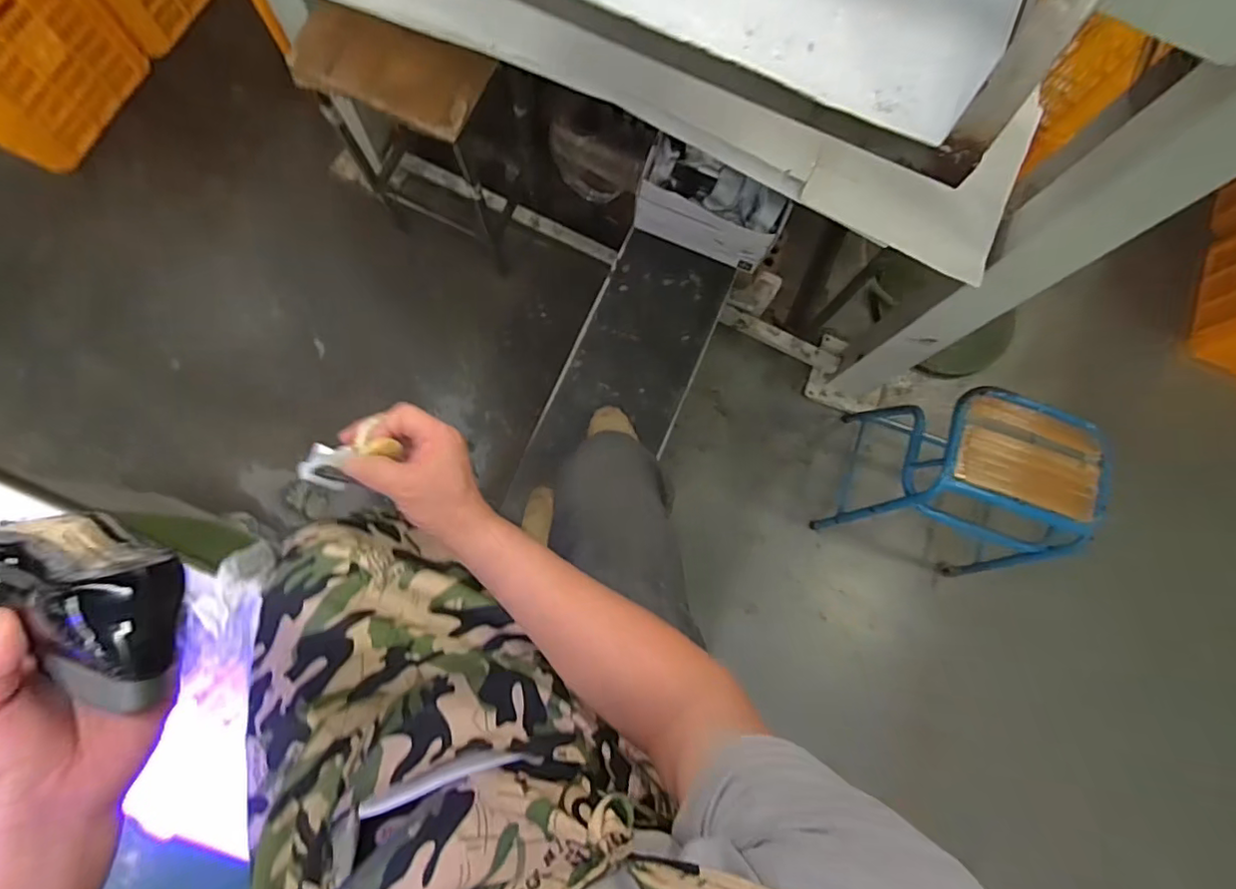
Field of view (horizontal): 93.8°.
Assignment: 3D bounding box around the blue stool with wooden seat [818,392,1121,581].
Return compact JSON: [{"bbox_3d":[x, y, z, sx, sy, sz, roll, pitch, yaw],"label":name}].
[{"bbox_3d":[0.730,0.082,1.269,0.338,0.480,0.295,21,78,-1],"label":"blue stool with wooden seat"}]

